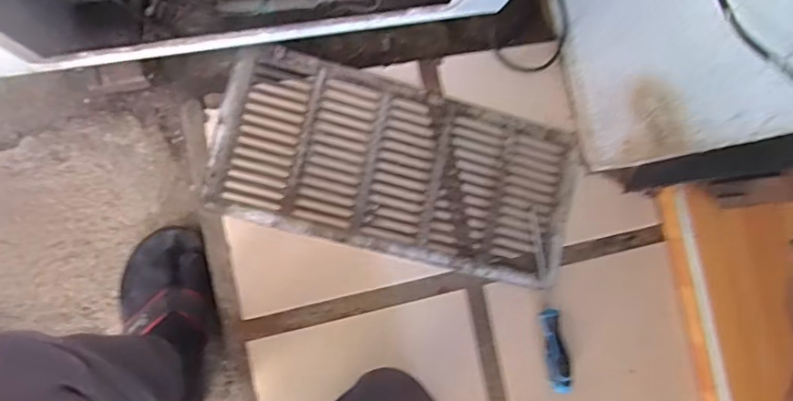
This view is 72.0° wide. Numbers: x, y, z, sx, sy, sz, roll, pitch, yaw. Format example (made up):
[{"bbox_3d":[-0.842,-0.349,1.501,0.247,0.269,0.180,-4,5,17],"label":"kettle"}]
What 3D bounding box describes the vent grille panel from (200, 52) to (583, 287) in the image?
[{"bbox_3d":[0.012,-0.041,0.749,0.487,0.028,0.225,15,85,-8],"label":"vent grille panel"}]

